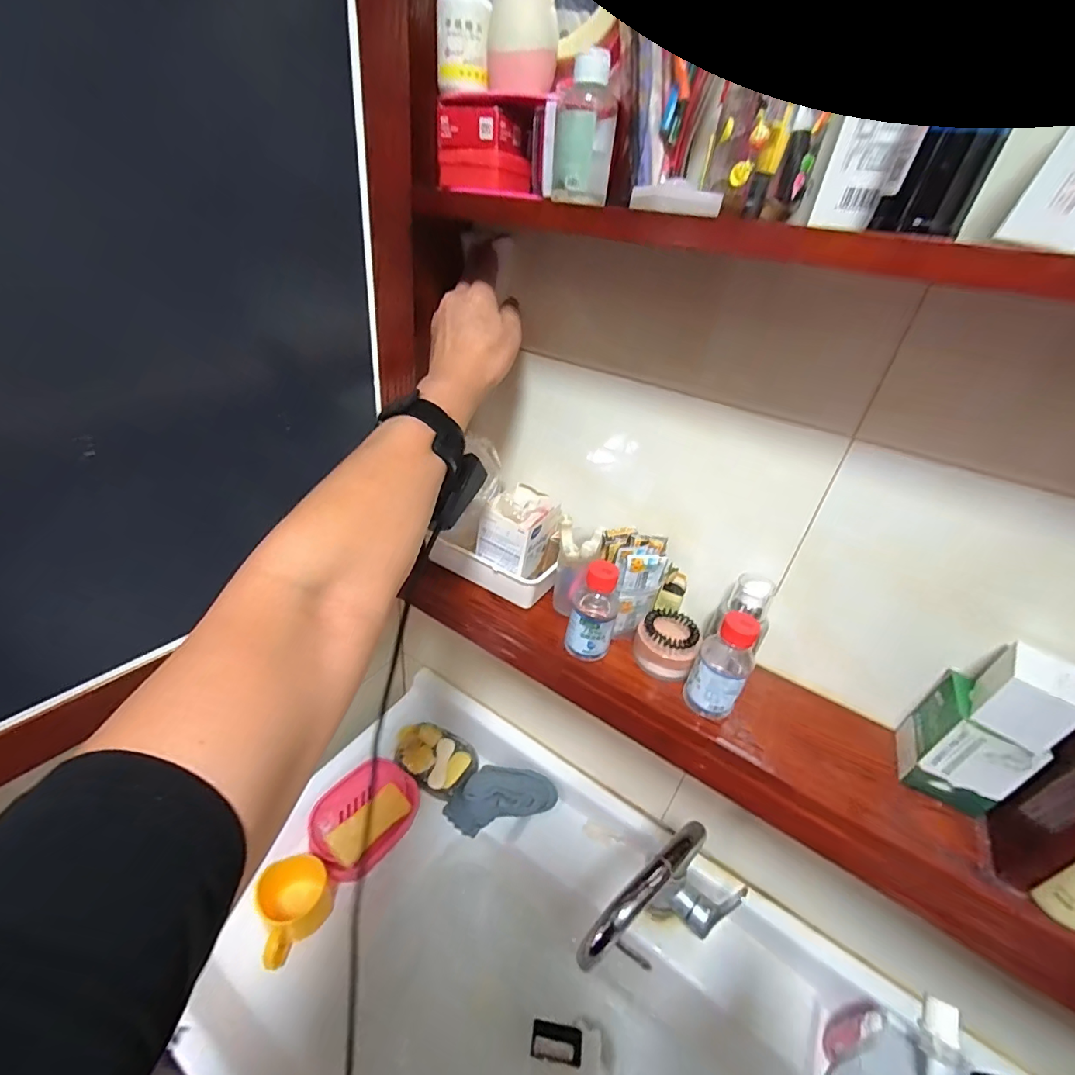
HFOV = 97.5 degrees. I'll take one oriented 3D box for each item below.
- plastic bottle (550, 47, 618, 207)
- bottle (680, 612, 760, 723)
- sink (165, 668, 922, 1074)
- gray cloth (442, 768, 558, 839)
[{"bbox_3d":[0.031,-0.261,0.305,0.039,0.073,0.030,8,33,2],"label":"plastic bottle"},{"bbox_3d":[0.163,0.114,0.416,0.044,0.103,0.044,26,37,26],"label":"bottle"},{"bbox_3d":[-0.025,0.552,0.578,0.729,0.196,0.472,24,36,24],"label":"sink"},{"bbox_3d":[-0.059,0.402,0.726,0.169,0.076,0.066,-21,33,9],"label":"gray cloth"}]

